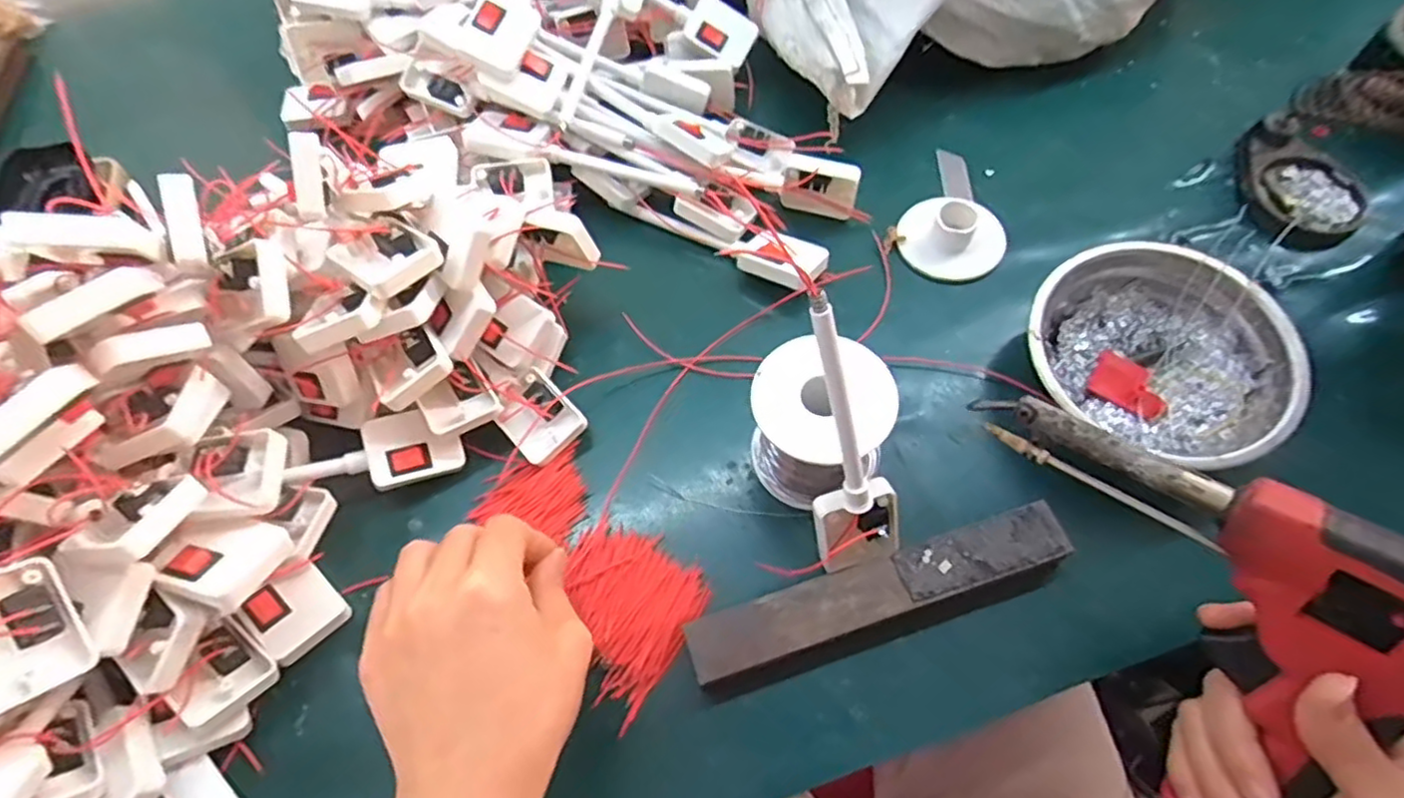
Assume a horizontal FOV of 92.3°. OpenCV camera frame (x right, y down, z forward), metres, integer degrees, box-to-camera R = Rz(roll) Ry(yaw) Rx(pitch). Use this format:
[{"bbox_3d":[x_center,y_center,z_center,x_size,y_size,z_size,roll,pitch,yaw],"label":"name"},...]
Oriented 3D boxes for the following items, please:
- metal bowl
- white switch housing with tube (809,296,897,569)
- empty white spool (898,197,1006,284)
[{"bbox_3d":[0.232,-0.018,0.354,0.125,0.044,0.121,29,68,16],"label":"metal bowl"},{"bbox_3d":[0.062,0.021,0.286,0.036,0.147,0.016,-23,38,-9],"label":"white switch housing with tube"},{"bbox_3d":[0.156,-0.101,0.421,0.063,0.020,0.053,25,67,15],"label":"empty white spool"}]

